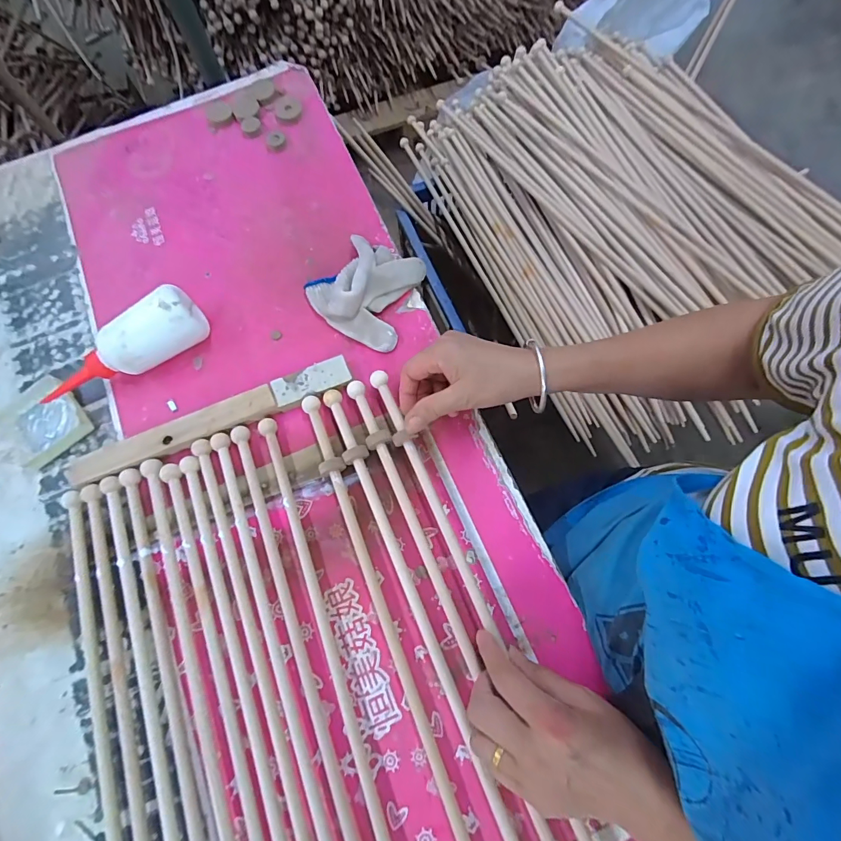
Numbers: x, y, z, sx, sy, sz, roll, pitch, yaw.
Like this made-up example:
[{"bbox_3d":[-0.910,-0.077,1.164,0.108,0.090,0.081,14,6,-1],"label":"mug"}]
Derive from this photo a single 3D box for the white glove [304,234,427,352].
[{"bbox_3d":[-0.067,-0.148,0.456,0.118,0.037,0.112,20,75,8],"label":"white glove"}]

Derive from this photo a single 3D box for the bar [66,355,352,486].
[{"bbox_3d":[-0.211,0.001,0.430,0.288,0.019,0.035,-22,73,-5],"label":"bar"}]

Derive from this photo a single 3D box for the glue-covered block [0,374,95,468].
[{"bbox_3d":[-0.399,0.000,0.439,0.076,0.014,0.075,-38,75,-9],"label":"glue-covered block"}]

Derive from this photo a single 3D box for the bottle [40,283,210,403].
[{"bbox_3d":[-0.310,-0.067,0.432,0.179,0.063,0.055,-35,75,-9],"label":"bottle"}]

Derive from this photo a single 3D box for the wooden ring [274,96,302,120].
[{"bbox_3d":[-0.175,-0.411,0.550,0.036,0.008,0.033,-15,73,-3],"label":"wooden ring"}]

